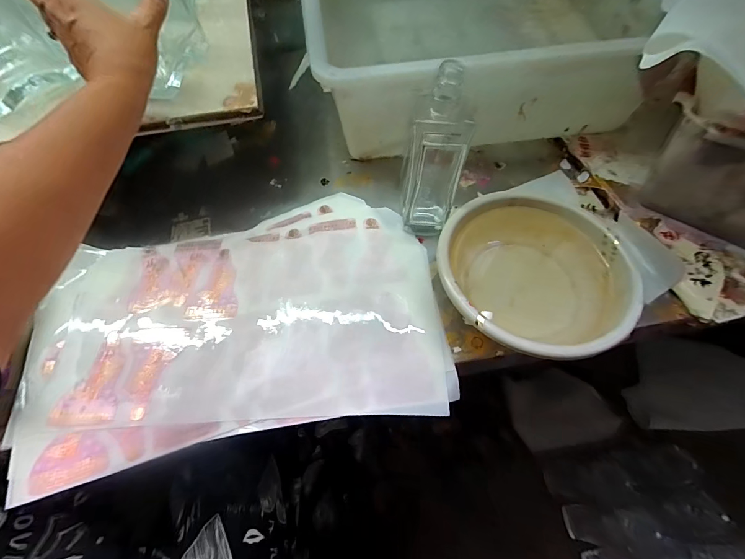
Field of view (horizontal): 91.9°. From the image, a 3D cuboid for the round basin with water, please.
[{"bbox_3d":[0.165,0.001,0.382,0.188,0.062,0.179,-1,59,2],"label":"round basin with water"}]

